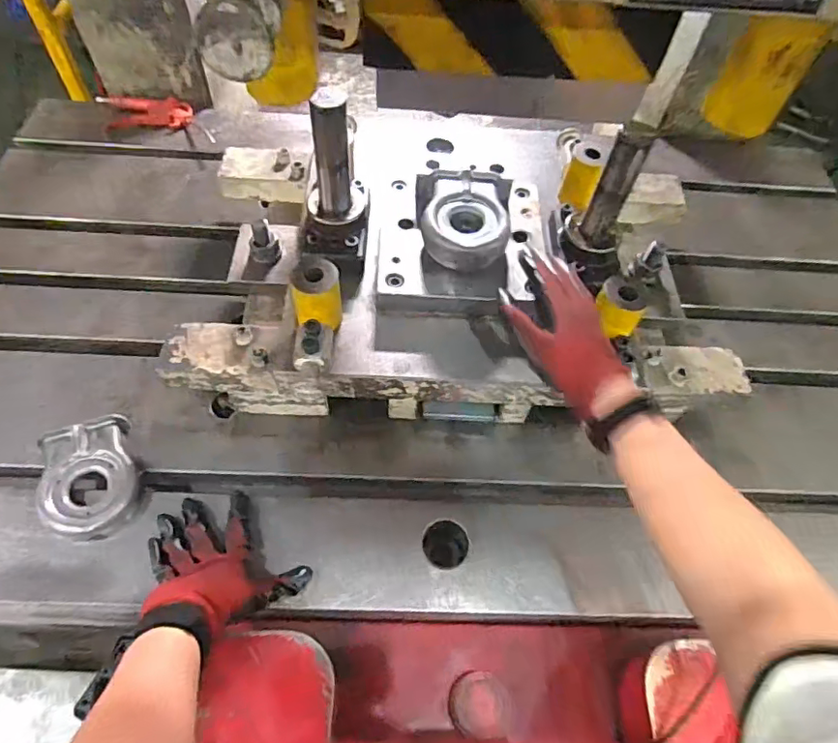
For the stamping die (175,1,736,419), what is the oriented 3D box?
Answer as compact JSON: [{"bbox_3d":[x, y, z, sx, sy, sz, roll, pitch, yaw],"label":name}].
[{"bbox_3d":[0.027,-0.113,0.645,0.597,0.243,0.330,2,56,-3],"label":"stamping die"}]

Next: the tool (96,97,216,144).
[{"bbox_3d":[-0.446,-0.432,0.929,0.204,0.021,0.084,3,56,-2],"label":"tool"}]

